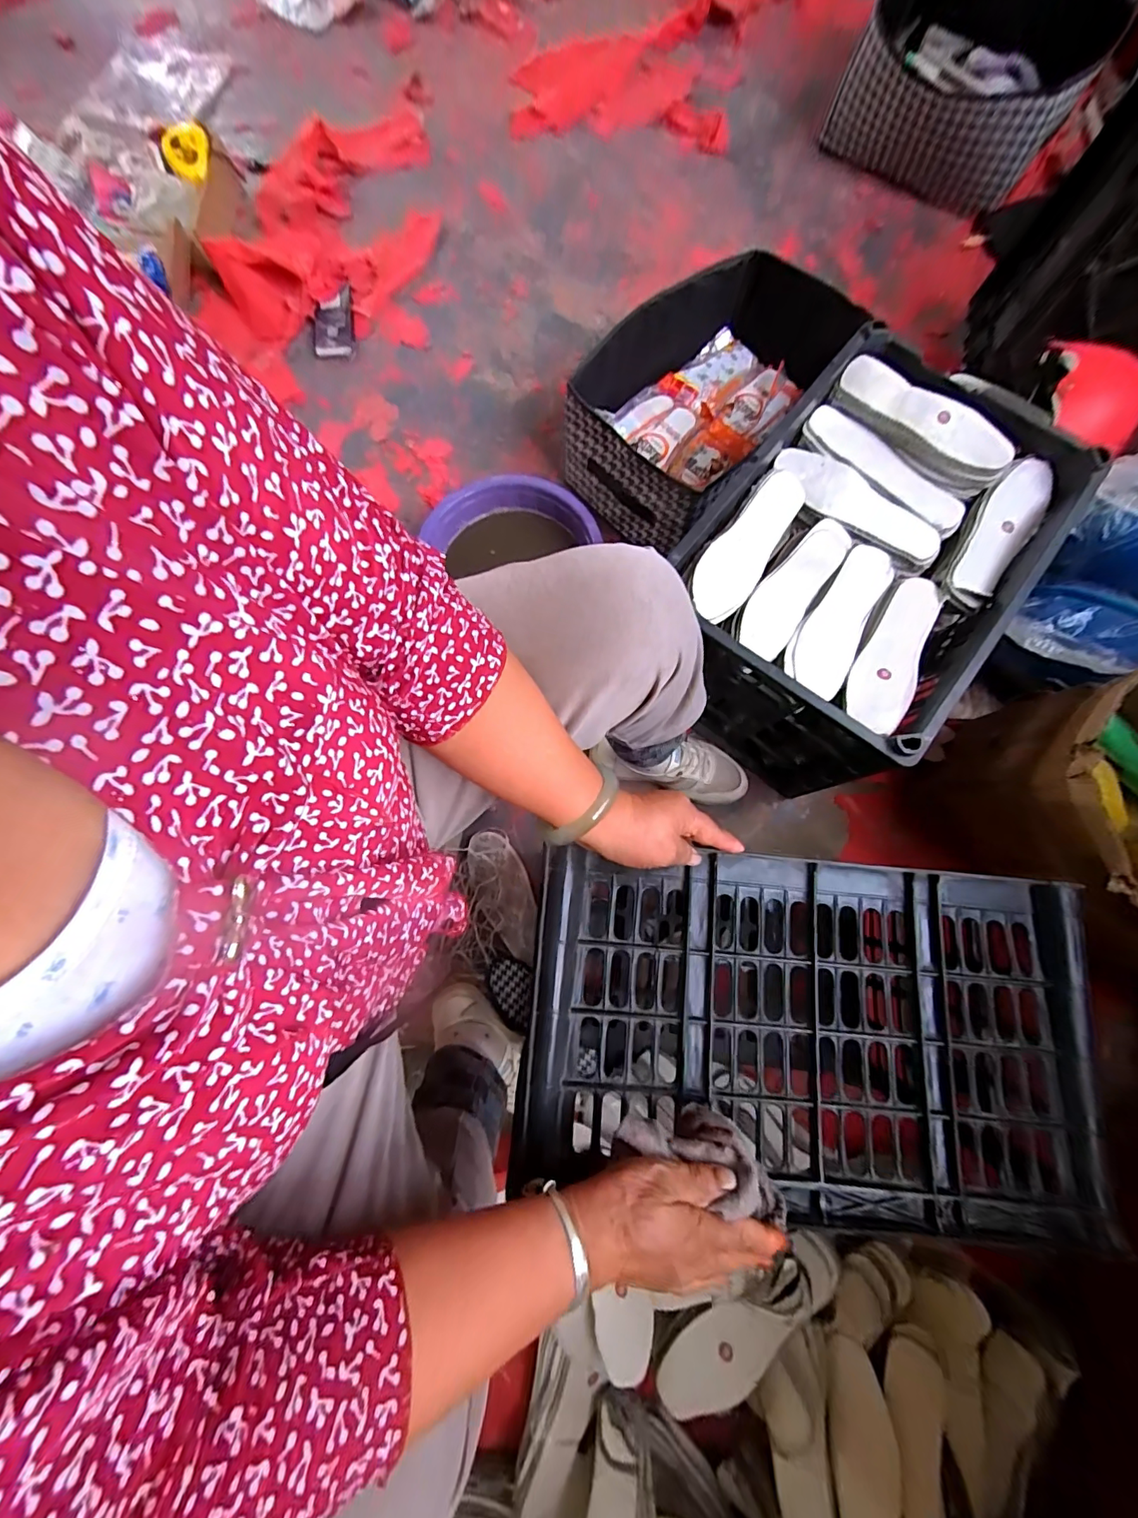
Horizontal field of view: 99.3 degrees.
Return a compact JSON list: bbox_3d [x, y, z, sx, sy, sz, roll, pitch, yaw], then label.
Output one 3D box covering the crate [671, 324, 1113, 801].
[{"bbox_3d":[0.367,-0.241,0.684,0.334,0.268,0.468,37,80,8],"label":"crate"}]

